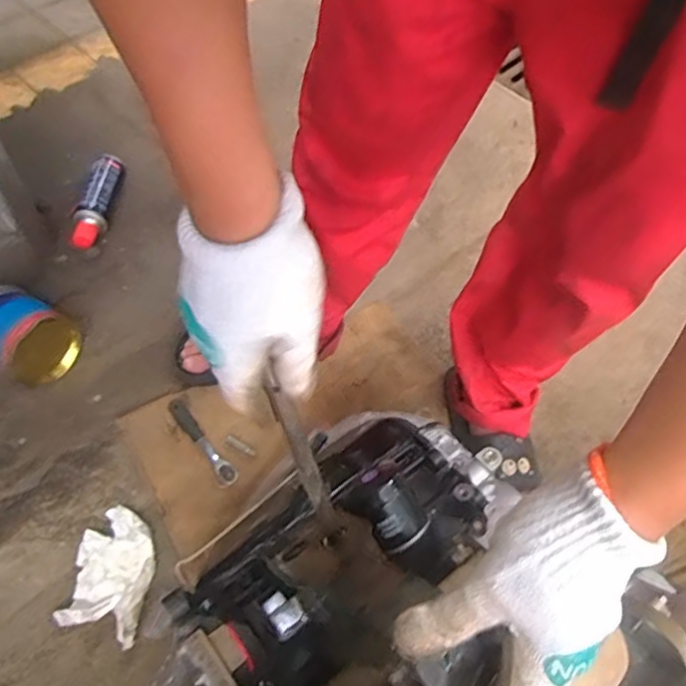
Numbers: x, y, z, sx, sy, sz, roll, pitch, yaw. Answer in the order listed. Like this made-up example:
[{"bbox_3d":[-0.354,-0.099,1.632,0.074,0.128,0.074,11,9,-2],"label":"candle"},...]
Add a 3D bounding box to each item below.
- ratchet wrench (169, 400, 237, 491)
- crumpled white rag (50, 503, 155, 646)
[{"bbox_3d":[-0.207,0.147,0.899,0.029,0.024,0.148,-35,83,-20],"label":"ratchet wrench"},{"bbox_3d":[-0.309,0.301,0.815,0.111,0.037,0.155,12,59,5],"label":"crumpled white rag"}]

